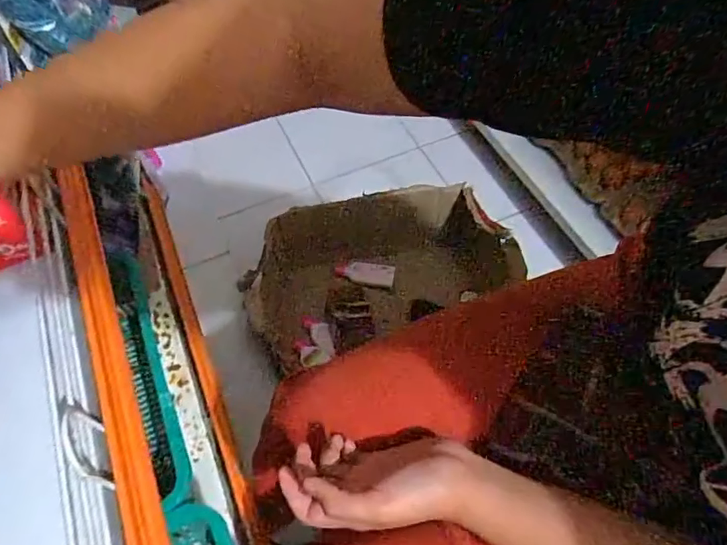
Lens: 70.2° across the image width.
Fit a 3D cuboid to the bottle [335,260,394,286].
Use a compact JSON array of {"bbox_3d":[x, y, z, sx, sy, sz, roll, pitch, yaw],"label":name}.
[{"bbox_3d":[-0.001,-0.002,1.068,0.137,0.046,0.044,6,54,-18],"label":"bottle"}]

